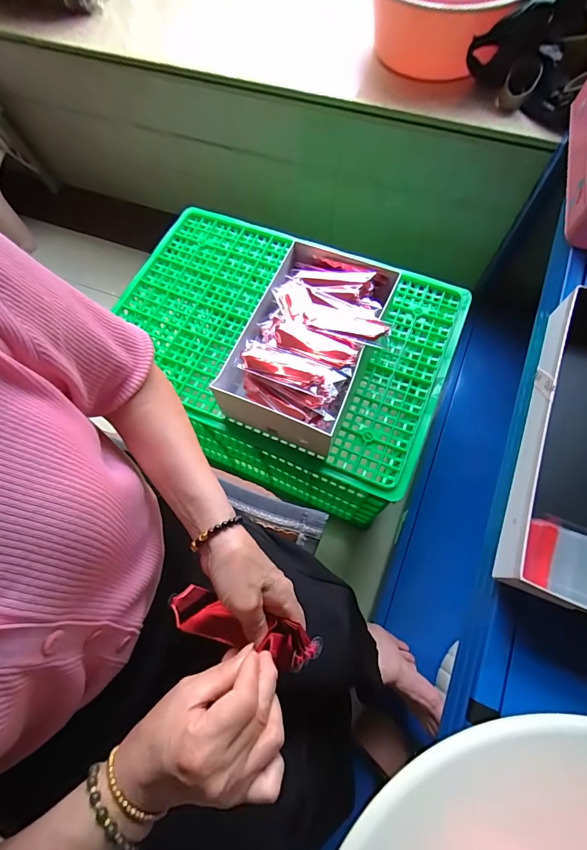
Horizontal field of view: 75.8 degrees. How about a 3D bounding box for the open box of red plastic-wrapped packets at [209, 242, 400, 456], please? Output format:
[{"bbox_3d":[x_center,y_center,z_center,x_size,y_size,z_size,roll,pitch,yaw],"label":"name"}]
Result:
[{"bbox_3d":[0.030,-0.135,0.652,0.222,0.115,0.328,26,72,12],"label":"open box of red plastic-wrapped packets"}]

